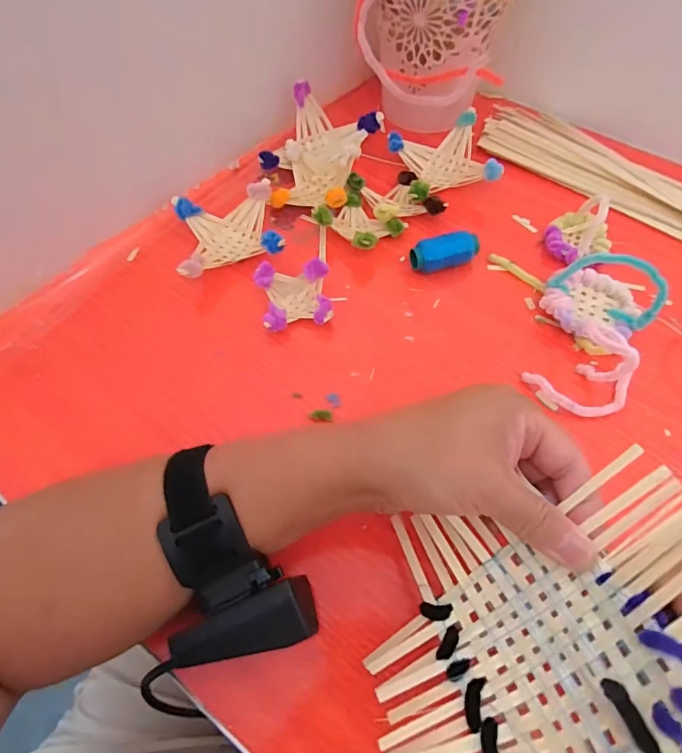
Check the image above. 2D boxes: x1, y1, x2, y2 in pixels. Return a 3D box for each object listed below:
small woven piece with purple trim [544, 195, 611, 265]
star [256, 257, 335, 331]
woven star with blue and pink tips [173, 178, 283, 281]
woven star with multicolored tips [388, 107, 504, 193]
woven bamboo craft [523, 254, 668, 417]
[{"bbox_3d":[0.199,-0.126,0.379,0.053,0.034,0.048,-20,63,-9],"label":"small woven piece with purple trim"},{"bbox_3d":[-0.035,-0.062,0.356,0.053,0.031,0.051,-9,62,-3],"label":"star"},{"bbox_3d":[-0.093,-0.119,0.384,0.082,0.034,0.083,-12,62,-5],"label":"woven star with blue and pink tips"},{"bbox_3d":[0.093,-0.202,0.423,0.084,0.036,0.075,-7,62,-2],"label":"woven star with multicolored tips"},{"bbox_3d":[0.182,-0.038,0.322,0.071,0.059,0.123,18,63,11],"label":"woven bamboo craft"}]

